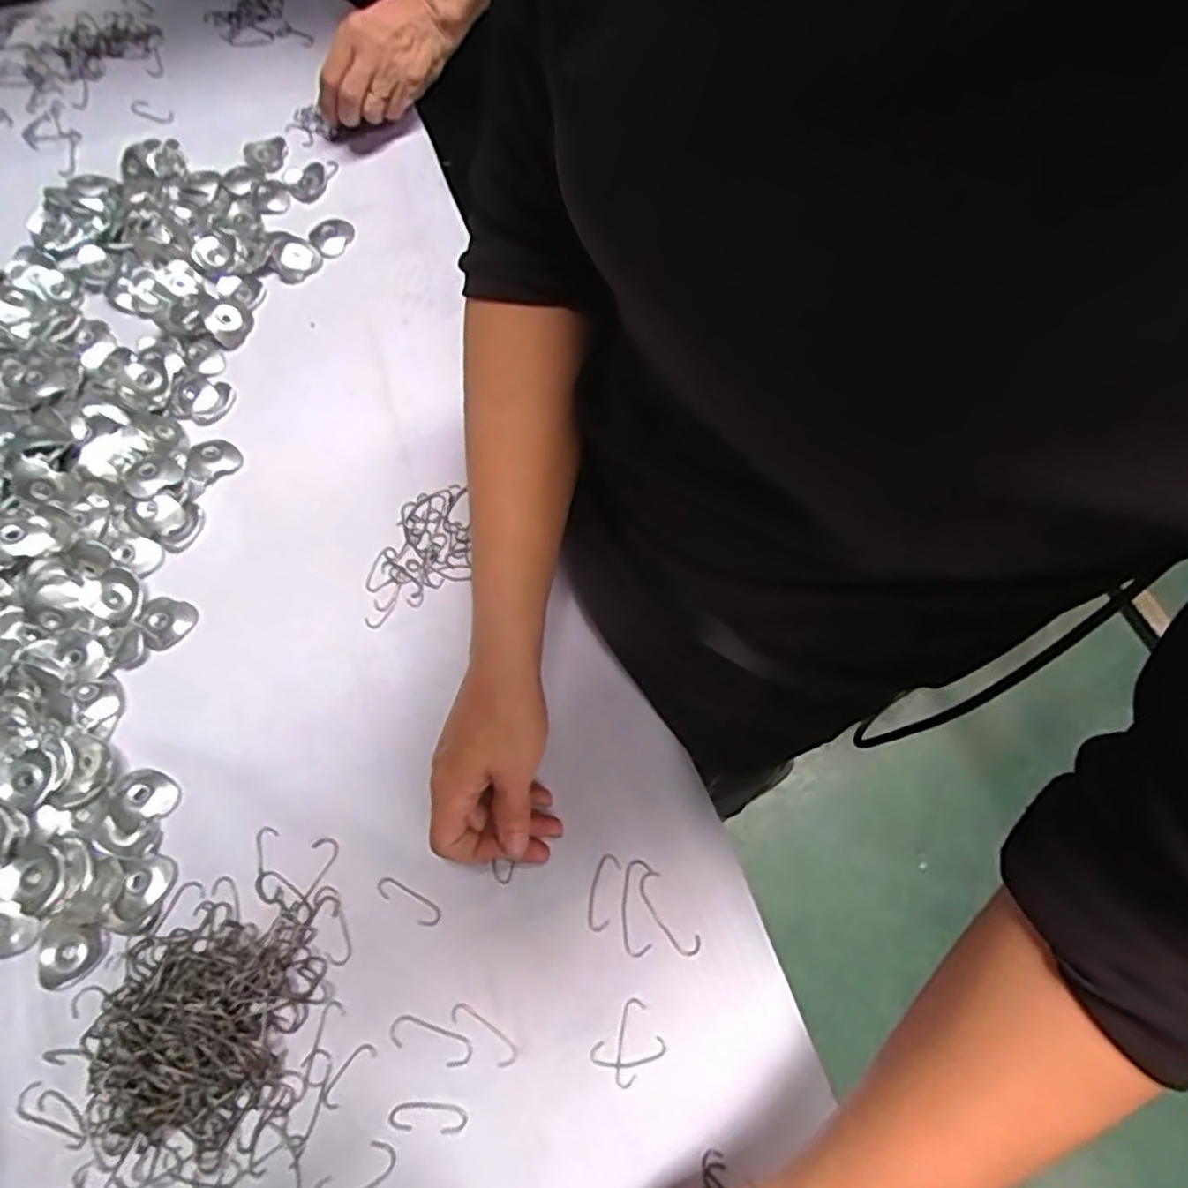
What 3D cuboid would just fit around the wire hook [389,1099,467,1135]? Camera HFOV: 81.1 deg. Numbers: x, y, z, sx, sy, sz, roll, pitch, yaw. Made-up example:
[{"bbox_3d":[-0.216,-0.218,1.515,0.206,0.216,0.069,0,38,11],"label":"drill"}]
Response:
[{"bbox_3d":[-0.086,0.271,0.359,0.039,0.004,0.014,3,69,1],"label":"wire hook"}]

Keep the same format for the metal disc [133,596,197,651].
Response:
[{"bbox_3d":[-0.282,0.017,0.454,0.034,0.008,0.034,0,69,0],"label":"metal disc"}]

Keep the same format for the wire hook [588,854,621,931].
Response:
[{"bbox_3d":[0.005,0.170,0.396,0.014,0.004,0.041,14,69,5],"label":"wire hook"}]

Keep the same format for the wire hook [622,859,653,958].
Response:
[{"bbox_3d":[0.024,0.178,0.393,0.016,0.004,0.050,2,69,1],"label":"wire hook"}]

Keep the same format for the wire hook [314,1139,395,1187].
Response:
[{"bbox_3d":[-0.121,0.295,0.350,0.044,0.004,0.018,-32,72,-11],"label":"wire hook"}]

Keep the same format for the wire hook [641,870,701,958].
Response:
[{"bbox_3d":[0.041,0.181,0.391,0.016,0.004,0.048,-31,72,-11],"label":"wire hook"}]

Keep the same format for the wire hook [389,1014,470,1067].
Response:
[{"bbox_3d":[-0.088,0.240,0.372,0.045,0.004,0.016,17,70,6],"label":"wire hook"}]

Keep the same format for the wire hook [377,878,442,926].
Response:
[{"bbox_3d":[-0.107,0.177,0.399,0.041,0.004,0.012,28,71,10],"label":"wire hook"}]

